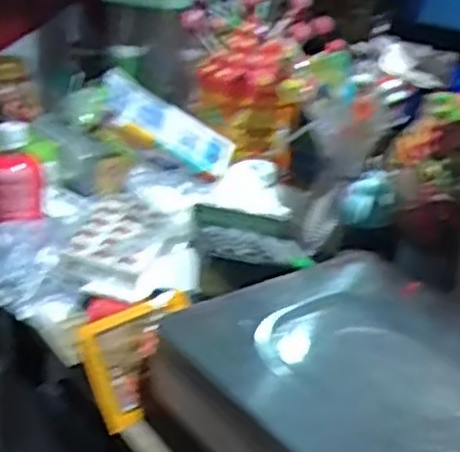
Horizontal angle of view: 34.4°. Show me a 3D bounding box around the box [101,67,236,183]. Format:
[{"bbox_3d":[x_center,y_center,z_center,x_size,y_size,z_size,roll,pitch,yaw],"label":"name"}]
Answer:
[{"bbox_3d":[-0.078,-0.113,0.888,0.184,0.058,0.033,32,14,-22],"label":"box"}]

